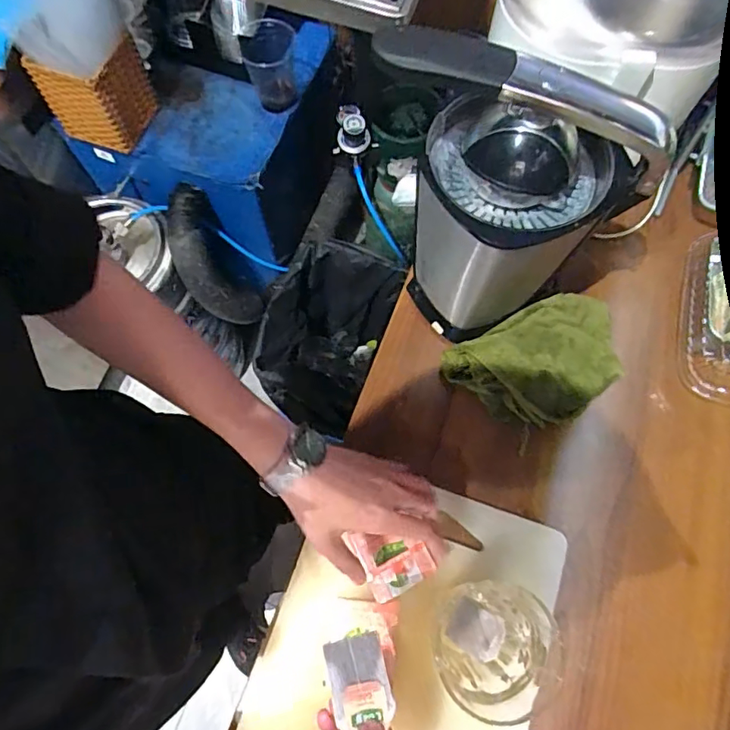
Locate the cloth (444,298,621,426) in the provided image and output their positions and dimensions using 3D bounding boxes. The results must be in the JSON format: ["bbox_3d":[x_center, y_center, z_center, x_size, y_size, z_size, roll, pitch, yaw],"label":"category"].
[{"bbox_3d":[0.198,-0.003,0.578,0.198,0.053,0.127,-25,72,-8],"label":"cloth"}]

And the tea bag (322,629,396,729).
[{"bbox_3d":[-0.004,0.208,0.348,0.038,0.009,0.053,-13,68,-6],"label":"tea bag"}]

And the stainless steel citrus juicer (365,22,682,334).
[{"bbox_3d":[0.133,-0.145,0.503,0.161,0.286,0.152,-26,72,-8],"label":"stainless steel citrus juicer"}]

